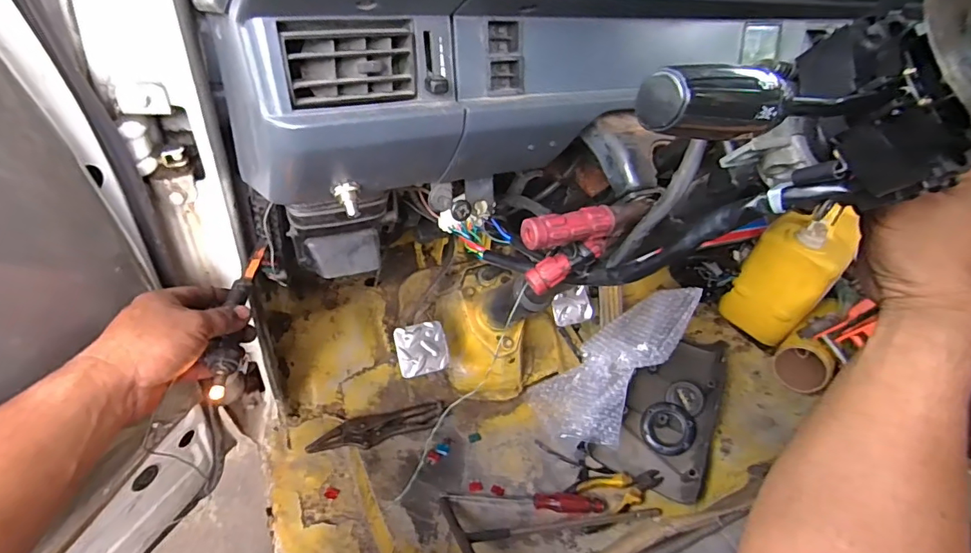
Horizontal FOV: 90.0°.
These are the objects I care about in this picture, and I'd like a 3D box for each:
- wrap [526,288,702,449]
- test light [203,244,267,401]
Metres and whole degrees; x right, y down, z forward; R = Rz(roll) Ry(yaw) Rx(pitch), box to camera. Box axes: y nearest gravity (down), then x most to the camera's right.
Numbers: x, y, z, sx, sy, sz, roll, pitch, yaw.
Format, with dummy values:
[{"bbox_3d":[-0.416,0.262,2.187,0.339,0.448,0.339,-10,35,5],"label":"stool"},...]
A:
[{"bbox_3d":[0.226,0.141,0.800,0.321,0.138,0.159,-46,54,1],"label":"wrap"},{"bbox_3d":[-0.241,0.041,0.481,0.024,0.030,0.180,0,49,-9],"label":"test light"}]

